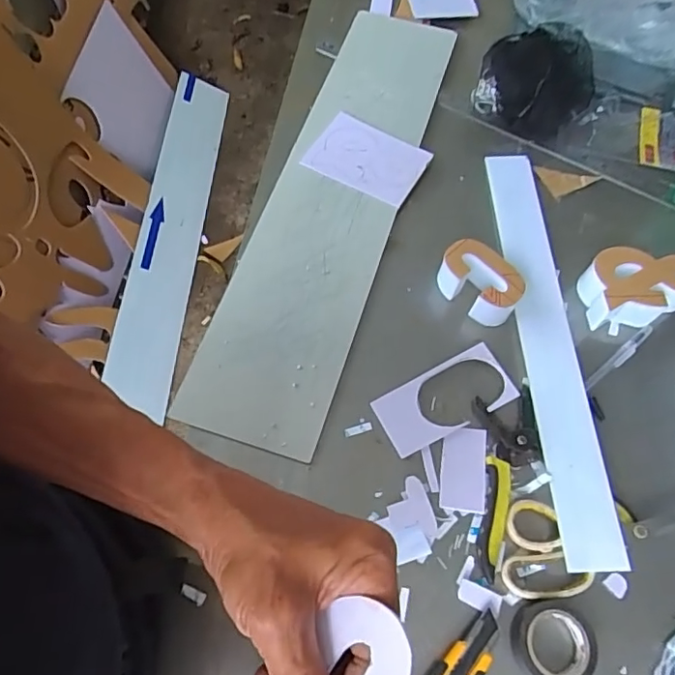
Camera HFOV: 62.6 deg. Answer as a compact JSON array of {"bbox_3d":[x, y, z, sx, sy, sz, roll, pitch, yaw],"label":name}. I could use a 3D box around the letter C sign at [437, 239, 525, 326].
[{"bbox_3d":[0.142,-0.054,0.555,0.081,0.047,0.050,31,66,12],"label":"letter C sign"}]

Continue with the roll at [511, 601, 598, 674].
[{"bbox_3d":[0.168,0.235,0.426,0.058,0.021,0.058,1,64,-3],"label":"roll"}]

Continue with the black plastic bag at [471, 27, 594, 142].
[{"bbox_3d":[0.248,-0.321,0.684,0.135,0.065,0.148,24,65,8],"label":"black plastic bag"}]

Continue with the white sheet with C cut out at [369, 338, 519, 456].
[{"bbox_3d":[0.100,0.058,0.519,0.128,0.005,0.062,-27,69,-11],"label":"white sheet with C cut out"}]

